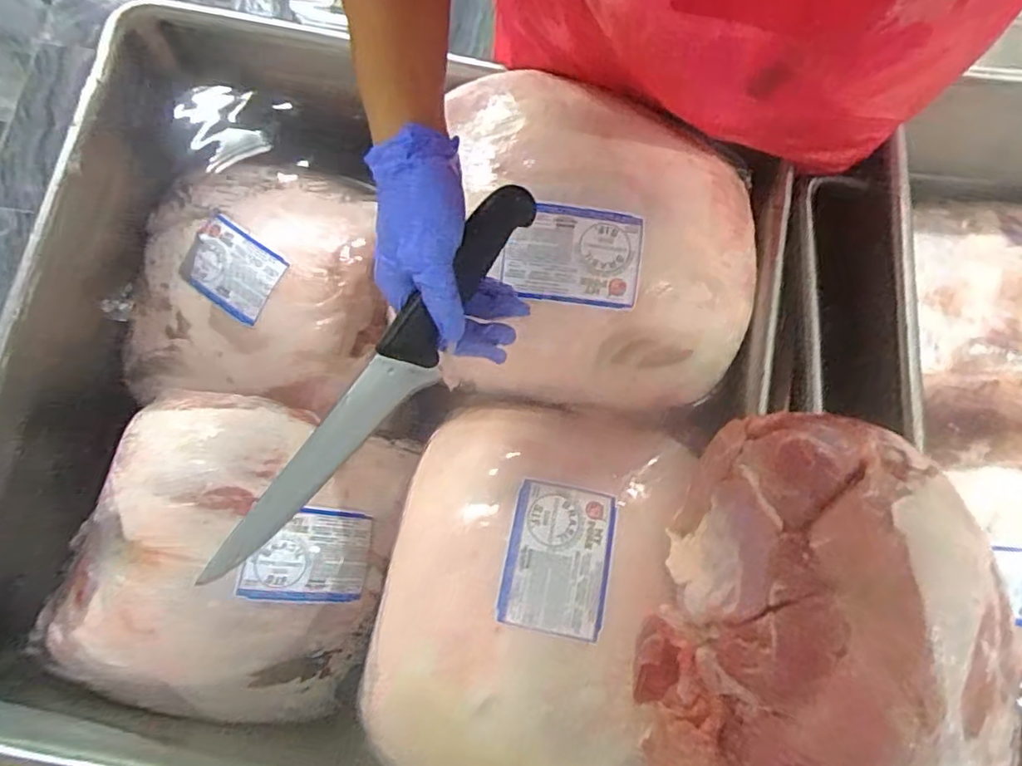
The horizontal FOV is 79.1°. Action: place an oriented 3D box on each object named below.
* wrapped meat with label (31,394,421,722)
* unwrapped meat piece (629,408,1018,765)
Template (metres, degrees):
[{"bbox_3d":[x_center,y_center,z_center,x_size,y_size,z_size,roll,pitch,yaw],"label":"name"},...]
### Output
[{"bbox_3d":[-0.243,0.144,0.525,0.259,0.109,0.265,12,77,2],"label":"wrapped meat with label"},{"bbox_3d":[0.166,0.145,0.348,0.169,0.103,0.250,-1,77,-1],"label":"unwrapped meat piece"}]

